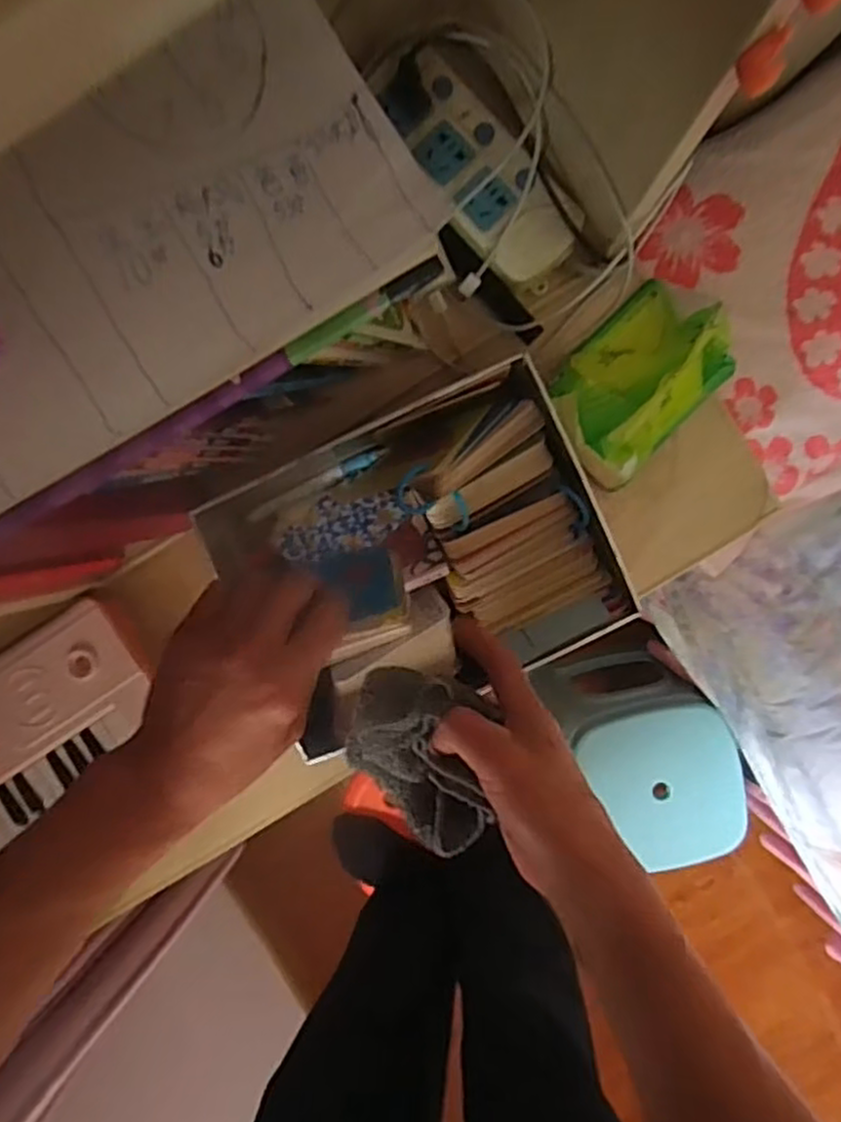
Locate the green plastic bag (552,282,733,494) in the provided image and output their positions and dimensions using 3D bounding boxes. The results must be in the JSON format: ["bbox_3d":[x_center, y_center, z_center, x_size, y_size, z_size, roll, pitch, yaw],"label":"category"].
[{"bbox_3d":[0.154,-0.125,0.508,0.091,0.055,0.130,43,94,-2],"label":"green plastic bag"}]

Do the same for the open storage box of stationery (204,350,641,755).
[{"bbox_3d":[-0.007,-0.006,0.500,0.239,0.088,0.194,-24,94,3],"label":"open storage box of stationery"}]

